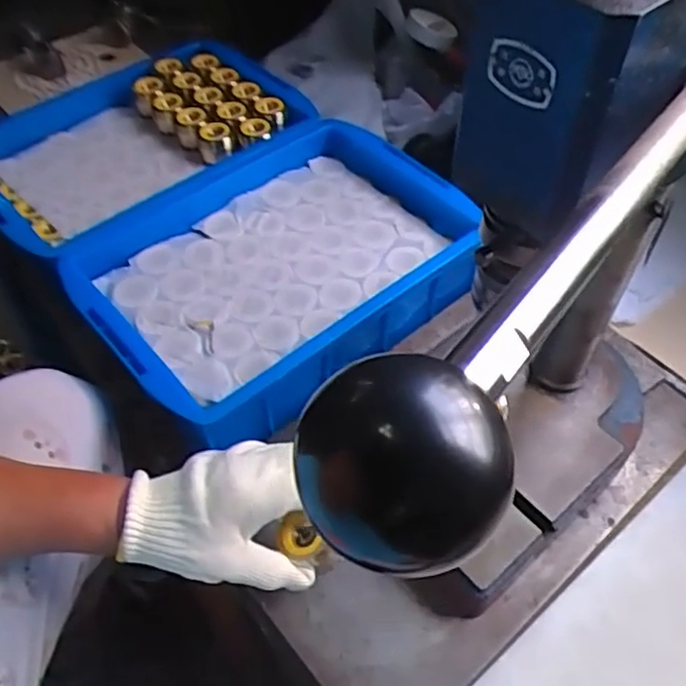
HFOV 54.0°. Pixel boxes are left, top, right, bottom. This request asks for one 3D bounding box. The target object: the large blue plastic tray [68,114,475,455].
[{"bbox_3d":[-0.060,-0.070,0.667,0.362,0.089,0.257,-31,57,-21],"label":"large blue plastic tray"}]

